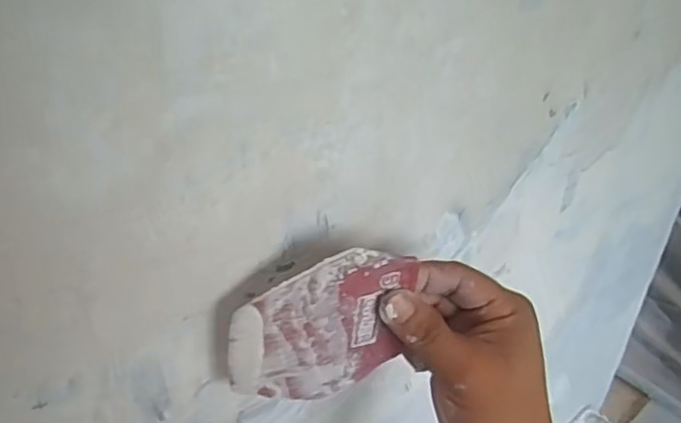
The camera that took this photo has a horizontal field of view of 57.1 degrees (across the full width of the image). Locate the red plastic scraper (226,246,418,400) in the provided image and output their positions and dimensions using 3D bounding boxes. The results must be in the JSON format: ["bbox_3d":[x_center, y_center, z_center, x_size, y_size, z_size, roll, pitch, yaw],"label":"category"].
[{"bbox_3d":[-0.008,0.064,0.329,0.100,0.091,0.009,-19,43,-15],"label":"red plastic scraper"}]

